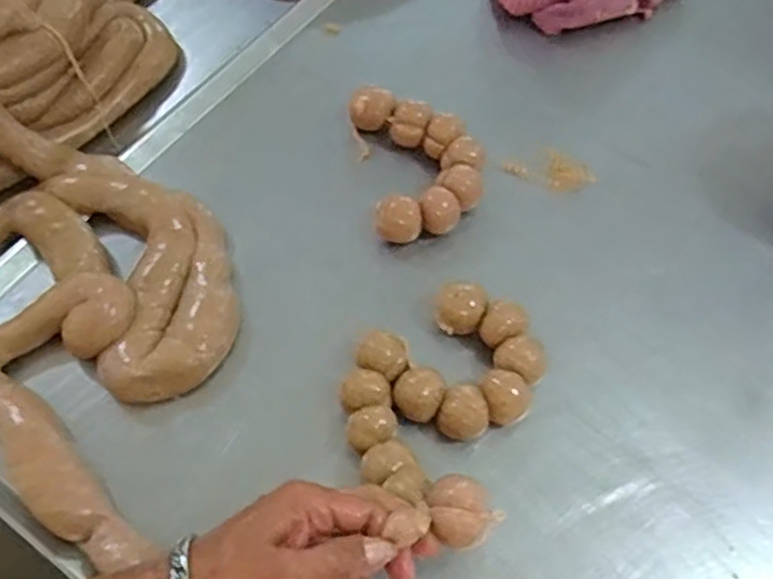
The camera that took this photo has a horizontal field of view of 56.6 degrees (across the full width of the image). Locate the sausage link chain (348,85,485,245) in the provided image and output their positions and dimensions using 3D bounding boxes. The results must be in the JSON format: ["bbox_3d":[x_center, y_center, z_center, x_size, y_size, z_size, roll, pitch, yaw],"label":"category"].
[{"bbox_3d":[0.028,-0.109,0.597,0.095,0.033,0.142,-9,61,-5],"label":"sausage link chain"}]

